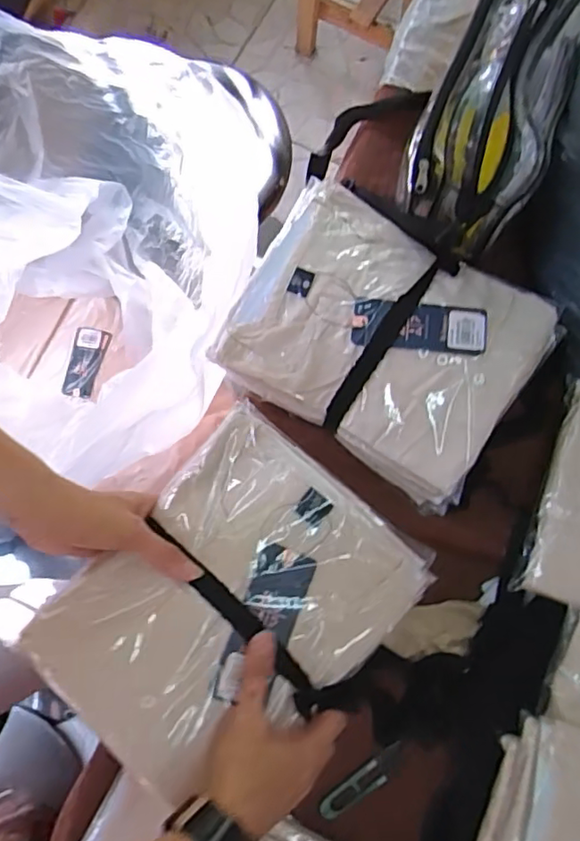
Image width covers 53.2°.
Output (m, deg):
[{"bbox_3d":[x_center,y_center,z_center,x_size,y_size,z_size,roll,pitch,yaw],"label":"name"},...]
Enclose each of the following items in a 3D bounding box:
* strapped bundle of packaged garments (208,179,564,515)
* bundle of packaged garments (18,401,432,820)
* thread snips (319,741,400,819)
[{"bbox_3d":[0.092,-0.082,0.564,0.267,0.075,0.217,33,80,5],"label":"strapped bundle of packaged garments"},{"bbox_3d":[-0.043,0.146,0.457,0.214,0.050,0.261,42,81,6],"label":"bundle of packaged garments"},{"bbox_3d":[0.070,0.348,0.557,0.092,0.004,0.024,-32,82,-7],"label":"thread snips"}]

